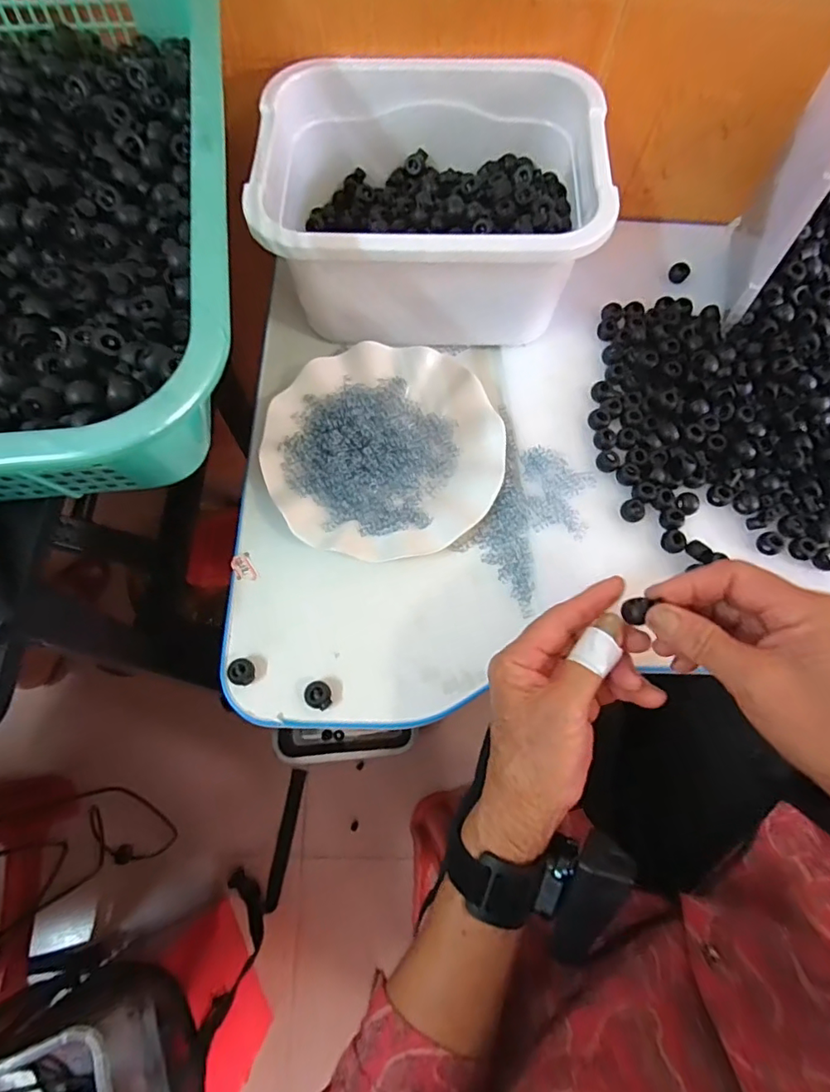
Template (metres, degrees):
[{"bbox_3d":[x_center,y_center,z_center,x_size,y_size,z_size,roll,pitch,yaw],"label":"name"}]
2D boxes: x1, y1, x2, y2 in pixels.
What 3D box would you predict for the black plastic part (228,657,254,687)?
[{"bbox_3d":[-0.119,0.086,0.370,0.018,0.012,0.018,1,71,-2],"label":"black plastic part"}]

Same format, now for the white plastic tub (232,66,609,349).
[{"bbox_3d":[0.010,-0.258,0.421,0.241,0.109,0.183,1,71,-2],"label":"white plastic tub"}]

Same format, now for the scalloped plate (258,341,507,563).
[{"bbox_3d":[-0.023,-0.076,0.419,0.176,0.023,0.178,1,71,-2],"label":"scalloped plate"}]

